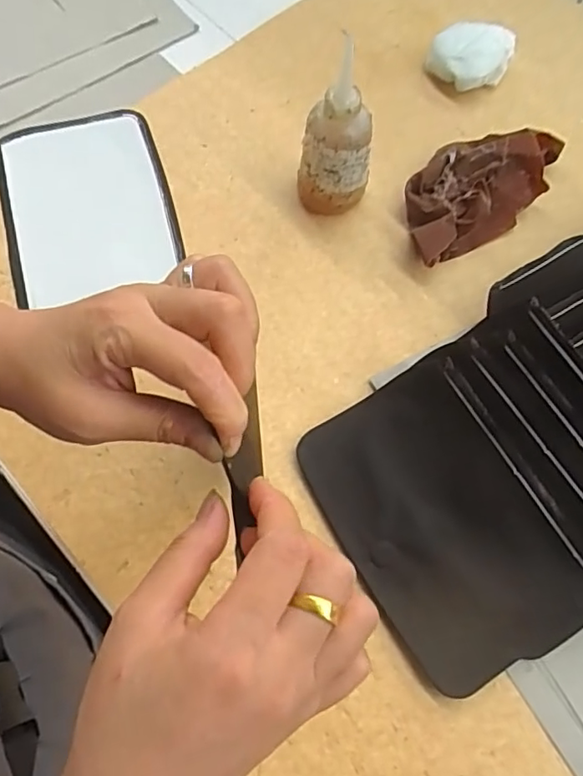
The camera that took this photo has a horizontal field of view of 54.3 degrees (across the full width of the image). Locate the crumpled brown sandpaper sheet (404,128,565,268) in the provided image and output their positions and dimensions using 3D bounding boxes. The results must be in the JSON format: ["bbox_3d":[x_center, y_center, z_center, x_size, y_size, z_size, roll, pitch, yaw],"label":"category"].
[{"bbox_3d":[0.178,-0.198,0.544,0.182,0.044,0.101,-30,73,-10],"label":"crumpled brown sandpaper sheet"}]

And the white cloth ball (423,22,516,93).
[{"bbox_3d":[0.189,-0.353,0.603,0.089,0.039,0.071,5,71,1],"label":"white cloth ball"}]

